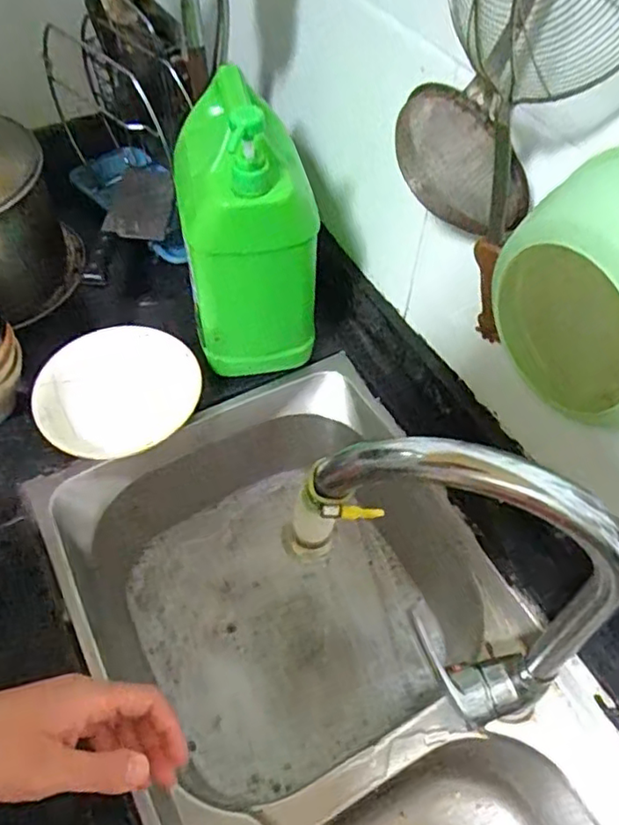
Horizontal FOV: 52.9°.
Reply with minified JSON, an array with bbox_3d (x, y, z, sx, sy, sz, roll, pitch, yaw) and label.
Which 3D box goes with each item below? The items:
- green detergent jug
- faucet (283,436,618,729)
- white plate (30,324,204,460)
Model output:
[{"bbox_3d":[-0.074,-0.205,0.682,0.131,0.285,0.176,-9,56,-8],"label":"green detergent jug"},{"bbox_3d":[0.085,0.125,0.414,0.209,0.301,0.064,11,56,6],"label":"faucet"},{"bbox_3d":[-0.213,-0.014,0.701,0.163,0.058,0.172,12,56,7],"label":"white plate"}]

